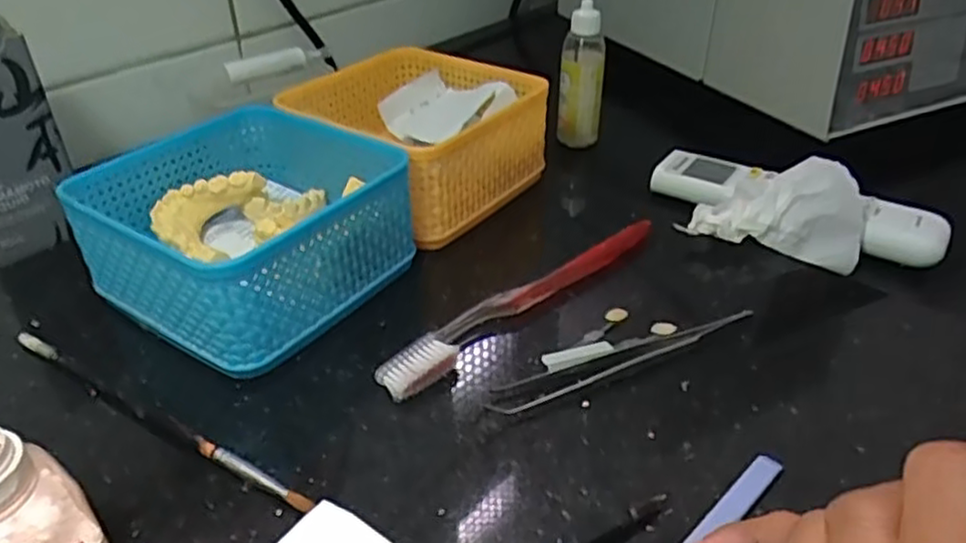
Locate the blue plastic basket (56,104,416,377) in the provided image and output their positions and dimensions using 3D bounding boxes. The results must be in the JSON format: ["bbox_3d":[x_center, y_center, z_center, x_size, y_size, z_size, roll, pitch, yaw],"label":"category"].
[{"bbox_3d":[-0.120,-0.024,0.369,0.129,0.063,0.130,23,41,28],"label":"blue plastic basket"}]

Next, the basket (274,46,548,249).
[{"bbox_3d":[-0.043,-0.085,0.455,0.133,0.067,0.125,24,42,29],"label":"basket"}]

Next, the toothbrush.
[{"bbox_3d":[0.023,0.012,0.361,0.182,0.013,0.022,-29,45,-34],"label":"toothbrush"}]

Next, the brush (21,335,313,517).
[{"bbox_3d":[-0.144,0.059,0.301,0.186,0.006,0.009,20,40,25],"label":"brush"}]

